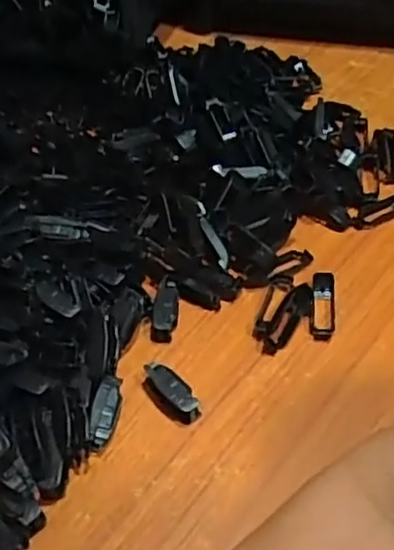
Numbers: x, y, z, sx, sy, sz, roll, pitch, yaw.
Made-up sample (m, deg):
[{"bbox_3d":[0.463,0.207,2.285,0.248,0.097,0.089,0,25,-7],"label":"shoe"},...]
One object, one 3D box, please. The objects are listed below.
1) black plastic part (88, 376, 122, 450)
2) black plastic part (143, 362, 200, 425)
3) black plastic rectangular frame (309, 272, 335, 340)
[{"bbox_3d":[-0.060,0.091,0.443,0.016,0.016,0.046,2,46,9],"label":"black plastic part"},{"bbox_3d":[-0.018,0.079,0.452,0.021,0.016,0.048,-31,50,-22],"label":"black plastic part"},{"bbox_3d":[0.093,0.021,0.496,0.018,0.008,0.059,3,46,10],"label":"black plastic rectangular frame"}]

